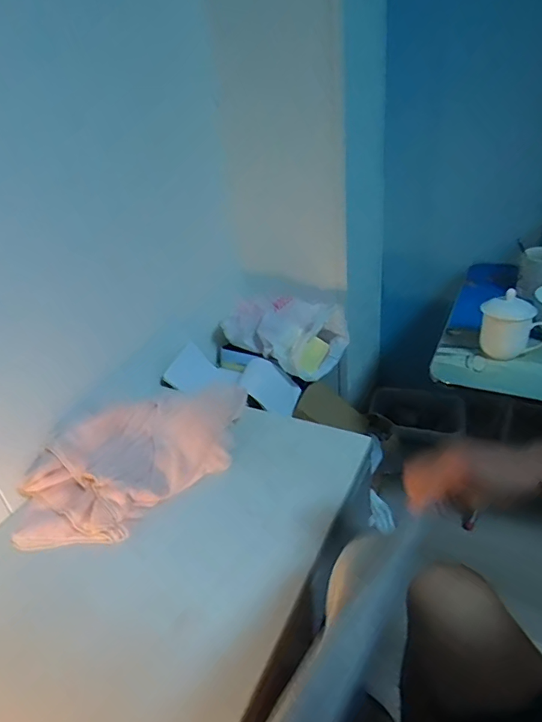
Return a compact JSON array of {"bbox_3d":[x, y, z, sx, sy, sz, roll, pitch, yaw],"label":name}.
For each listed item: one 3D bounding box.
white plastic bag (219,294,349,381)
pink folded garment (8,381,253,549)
[{"bbox_3d":[0.038,-0.069,1.147,0.244,0.165,0.156,14,37,29],"label":"white plastic bag"},{"bbox_3d":[-0.203,0.155,0.798,0.432,0.111,0.172,-26,37,-29],"label":"pink folded garment"}]

